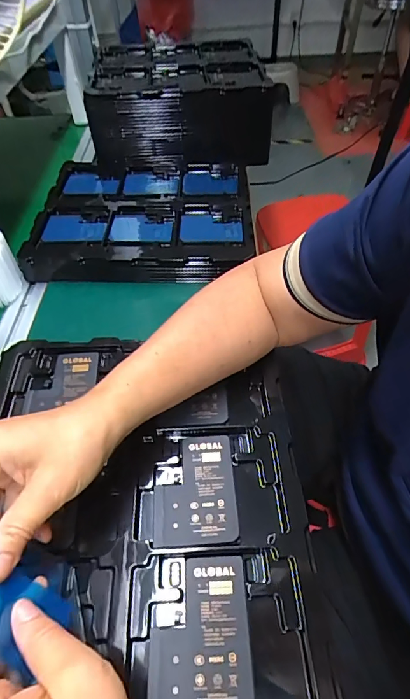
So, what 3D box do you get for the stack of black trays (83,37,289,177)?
[{"bbox_3d":[-0.053,-0.451,0.727,0.306,0.129,0.269,-10,51,-6],"label":"stack of black trays"}]

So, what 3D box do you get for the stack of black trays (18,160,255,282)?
[{"bbox_3d":[-0.089,-0.216,0.615,0.316,0.042,0.286,0,51,2],"label":"stack of black trays"}]

